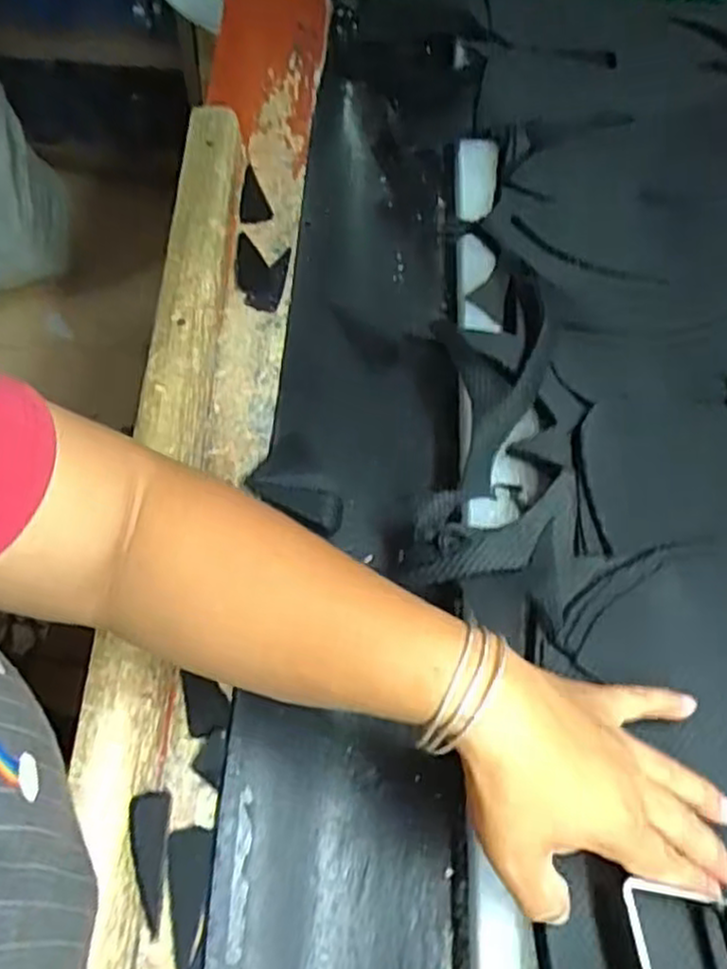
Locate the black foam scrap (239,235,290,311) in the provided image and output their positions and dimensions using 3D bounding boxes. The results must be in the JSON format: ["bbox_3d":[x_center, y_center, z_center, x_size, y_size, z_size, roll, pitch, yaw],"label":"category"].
[{"bbox_3d":[-0.083,-0.172,0.618,0.043,0.009,0.080,-1,61,-2],"label":"black foam scrap"}]

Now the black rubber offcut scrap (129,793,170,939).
[{"bbox_3d":[-0.118,0.205,0.407,0.009,0.028,0.068,-15,66,41],"label":"black rubber offcut scrap"}]

